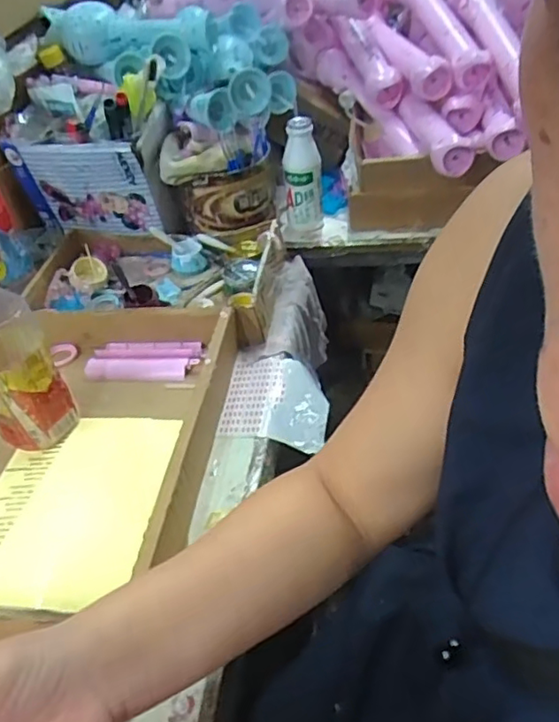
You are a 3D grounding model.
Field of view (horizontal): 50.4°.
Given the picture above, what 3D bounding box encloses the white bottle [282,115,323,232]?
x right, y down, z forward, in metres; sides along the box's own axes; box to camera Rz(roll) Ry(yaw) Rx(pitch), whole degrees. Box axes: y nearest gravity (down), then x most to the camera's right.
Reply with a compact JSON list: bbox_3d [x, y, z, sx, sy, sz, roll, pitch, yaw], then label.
[{"bbox_3d":[0.032,-0.242,0.797,0.049,0.154,0.041,-3,41,5],"label":"white bottle"}]

